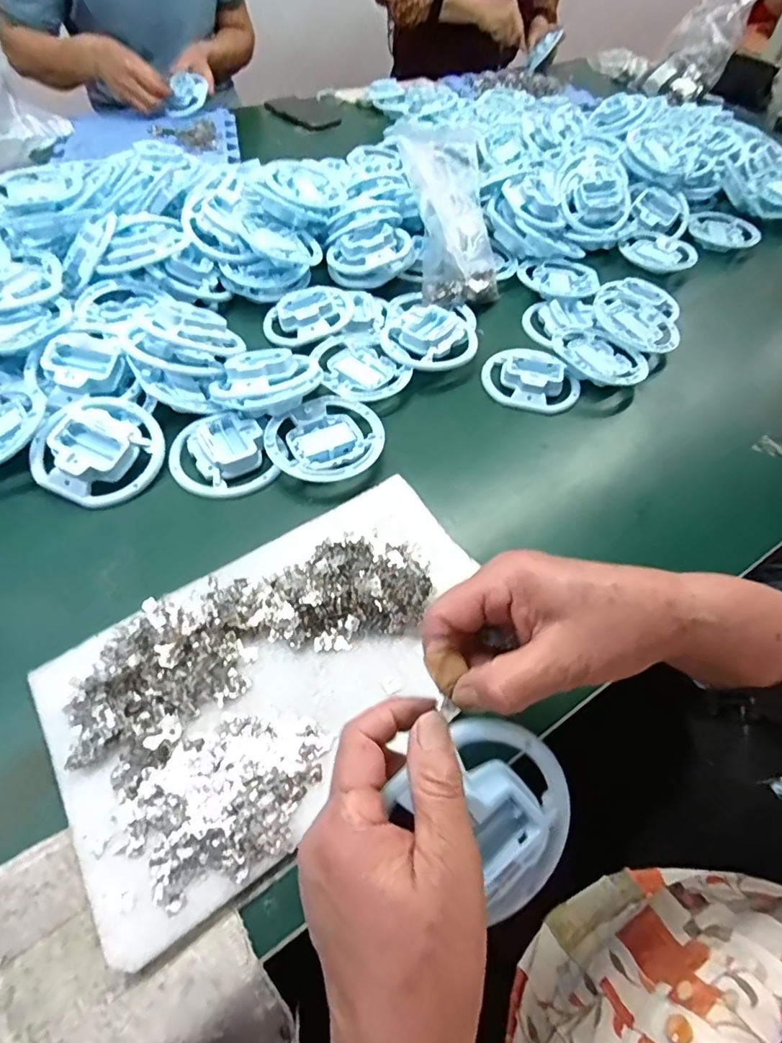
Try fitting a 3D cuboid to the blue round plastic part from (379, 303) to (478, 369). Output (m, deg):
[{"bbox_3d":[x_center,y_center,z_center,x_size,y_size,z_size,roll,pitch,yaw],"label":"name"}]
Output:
[{"bbox_3d":[0.042,-0.199,0.540,0.101,0.027,0.091,-8,55,-9],"label":"blue round plastic part"}]

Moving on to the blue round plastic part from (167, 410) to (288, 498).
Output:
[{"bbox_3d":[-0.147,-0.061,0.448,0.093,0.019,0.087,2,54,-3],"label":"blue round plastic part"}]

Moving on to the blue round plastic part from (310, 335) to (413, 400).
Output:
[{"bbox_3d":[-0.036,-0.159,0.522,0.082,0.016,0.107,-30,61,-23],"label":"blue round plastic part"}]

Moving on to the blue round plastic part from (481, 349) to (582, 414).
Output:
[{"bbox_3d":[0.147,-0.151,0.532,0.103,0.021,0.078,28,57,16],"label":"blue round plastic part"}]

